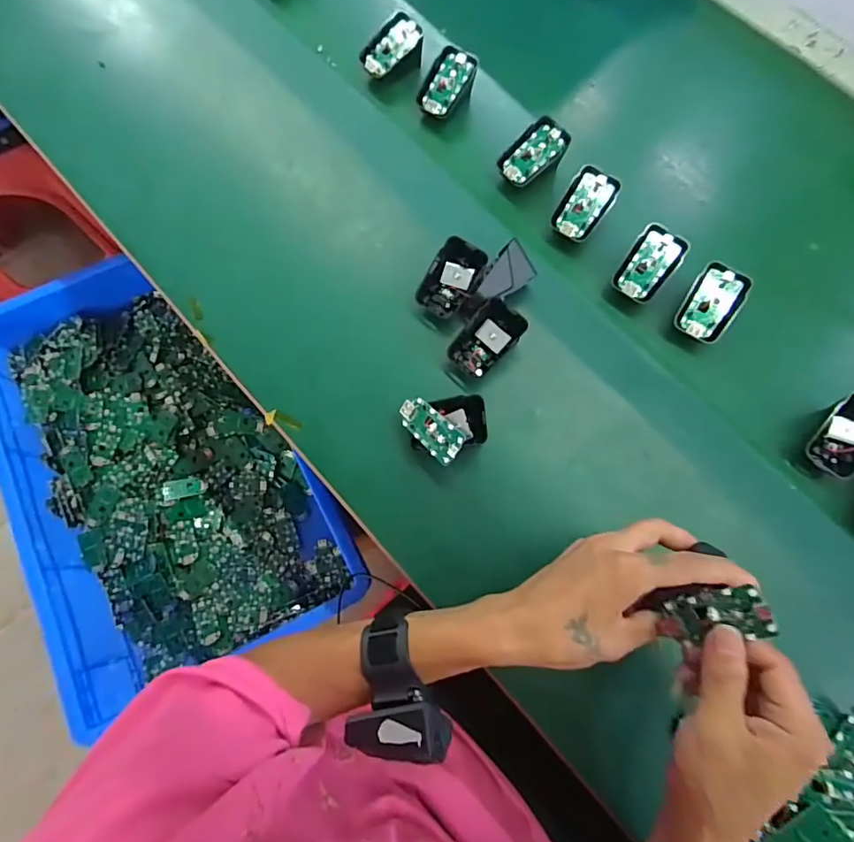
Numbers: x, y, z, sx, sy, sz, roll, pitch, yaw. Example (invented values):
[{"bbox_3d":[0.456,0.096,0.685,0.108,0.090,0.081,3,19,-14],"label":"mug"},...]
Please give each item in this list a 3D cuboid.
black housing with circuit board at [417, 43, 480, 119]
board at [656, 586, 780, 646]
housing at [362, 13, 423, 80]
[{"bbox_3d":[0.020,-0.355,0.539,0.044,0.037,0.065,35,77,9],"label":"black housing with circuit board"},{"bbox_3d":[0.178,0.121,0.316,0.010,0.065,0.030,2,68,-44],"label":"board"},{"bbox_3d":[-0.039,-0.402,0.550,0.068,0.039,0.050,-25,76,-6],"label":"housing"}]

